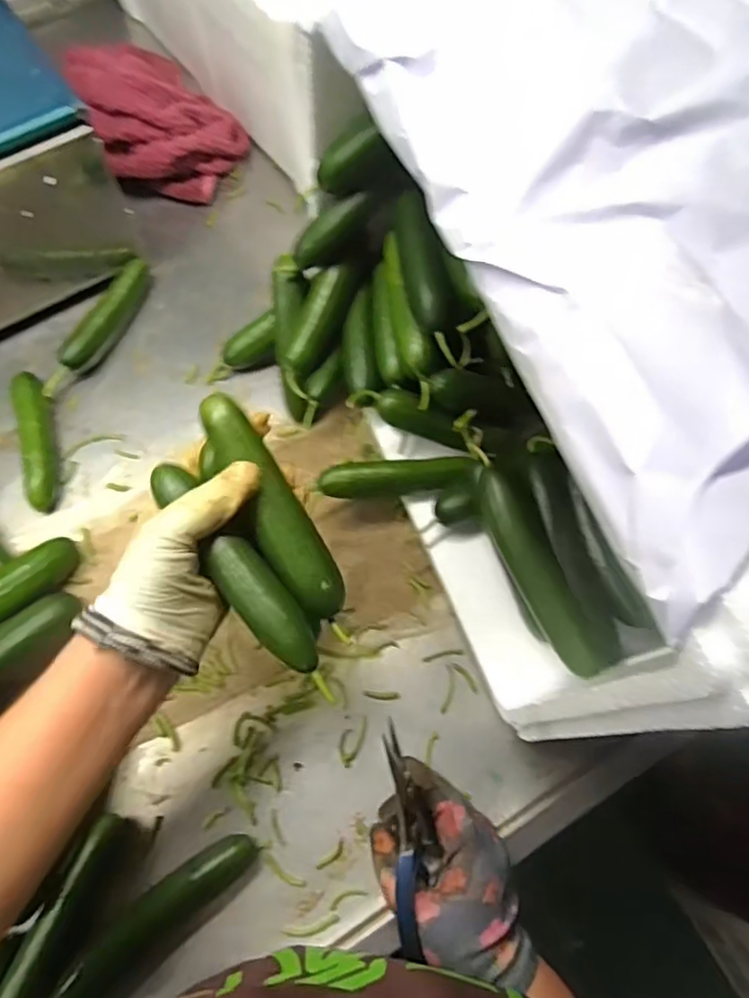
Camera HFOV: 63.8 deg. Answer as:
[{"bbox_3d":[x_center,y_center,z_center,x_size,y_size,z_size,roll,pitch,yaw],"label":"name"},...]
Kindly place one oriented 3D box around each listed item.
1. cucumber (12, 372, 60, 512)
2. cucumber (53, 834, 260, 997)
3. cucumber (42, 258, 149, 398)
[{"bbox_3d":[-0.292,-0.052,0.523,0.026,0.024,0.129,-16,70,-7],"label":"cucumber"},{"bbox_3d":[-0.143,0.275,0.393,0.145,0.038,0.033,-37,74,-14],"label":"cucumber"},{"bbox_3d":[-0.261,-0.165,0.571,0.026,0.028,0.163,24,70,8],"label":"cucumber"}]

